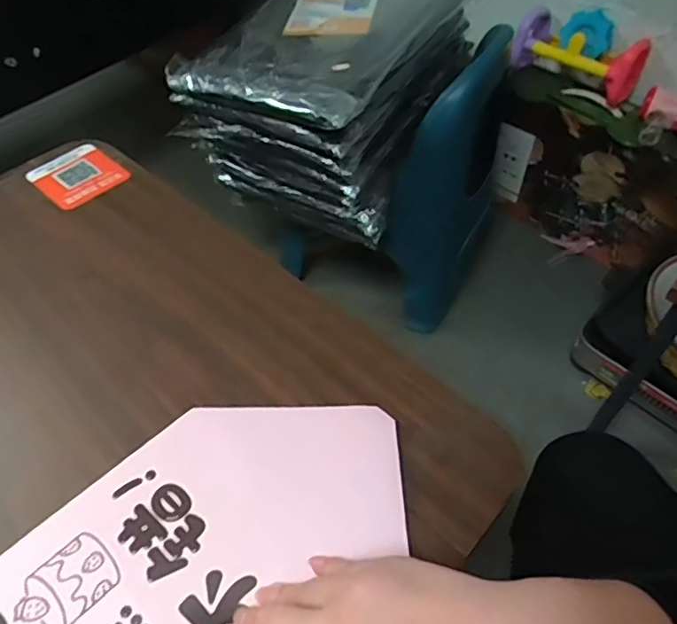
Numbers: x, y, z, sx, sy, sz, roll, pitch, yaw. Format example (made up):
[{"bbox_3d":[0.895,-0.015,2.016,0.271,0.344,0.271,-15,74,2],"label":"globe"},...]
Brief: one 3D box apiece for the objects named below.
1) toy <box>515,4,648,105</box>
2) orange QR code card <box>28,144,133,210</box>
[{"bbox_3d":[0.464,-0.509,1.065,0.260,0.139,0.131,33,59,27],"label":"toy"},{"bbox_3d":[-0.281,-0.147,0.593,0.089,0.004,0.080,35,62,26],"label":"orange QR code card"}]

